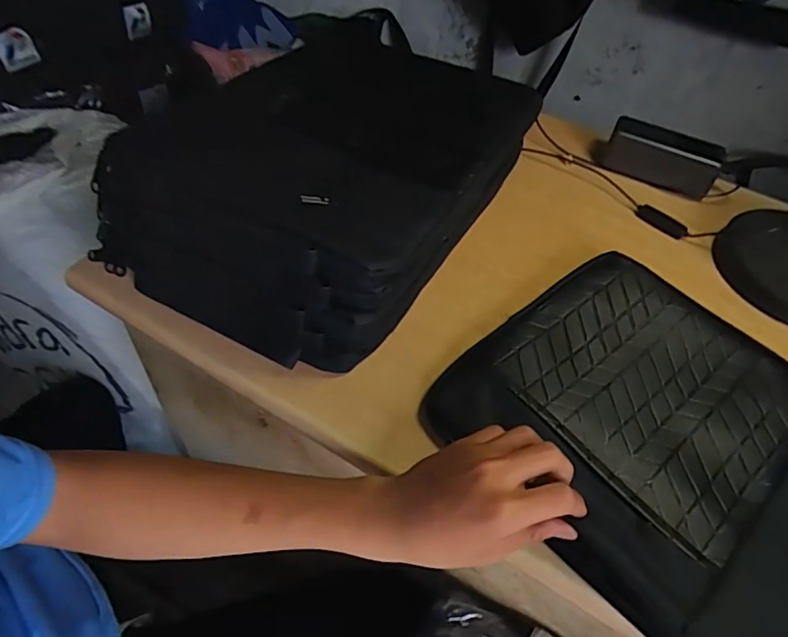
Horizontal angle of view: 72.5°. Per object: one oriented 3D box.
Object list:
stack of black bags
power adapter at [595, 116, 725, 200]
[{"bbox_3d":[-0.044,-0.146,0.524,0.264,0.117,0.398,29,53,17],"label":"stack of black bags"},{"bbox_3d":[0.322,-0.197,0.650,0.132,0.054,0.052,21,51,10],"label":"power adapter"}]

